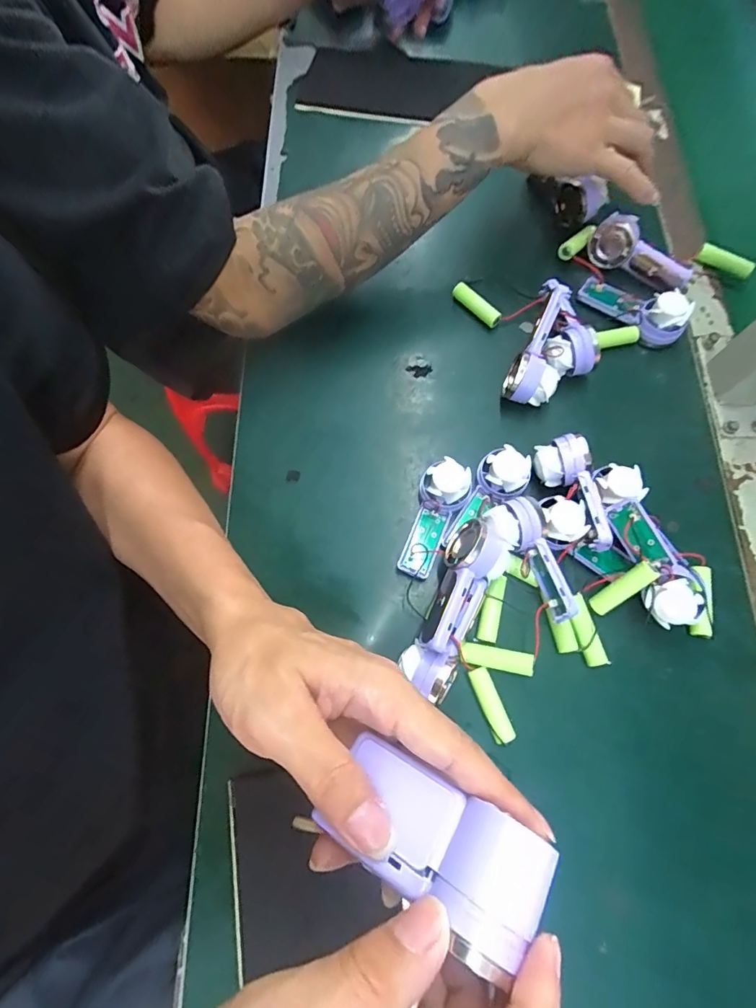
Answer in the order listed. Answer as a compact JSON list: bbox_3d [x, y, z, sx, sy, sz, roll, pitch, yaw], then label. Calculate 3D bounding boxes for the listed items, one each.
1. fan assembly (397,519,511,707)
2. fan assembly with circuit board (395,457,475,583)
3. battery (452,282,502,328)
[{"bbox_3d":[0.055,0.063,0.322,0.041,0.038,0.111,27,74,8],"label":"fan assembly"},{"bbox_3d":[0.043,0.012,0.353,0.035,0.028,0.090,22,75,4],"label":"fan assembly with circuit board"},{"bbox_3d":[0.093,-0.185,0.431,0.052,0.013,0.014,43,77,12],"label":"battery"}]

